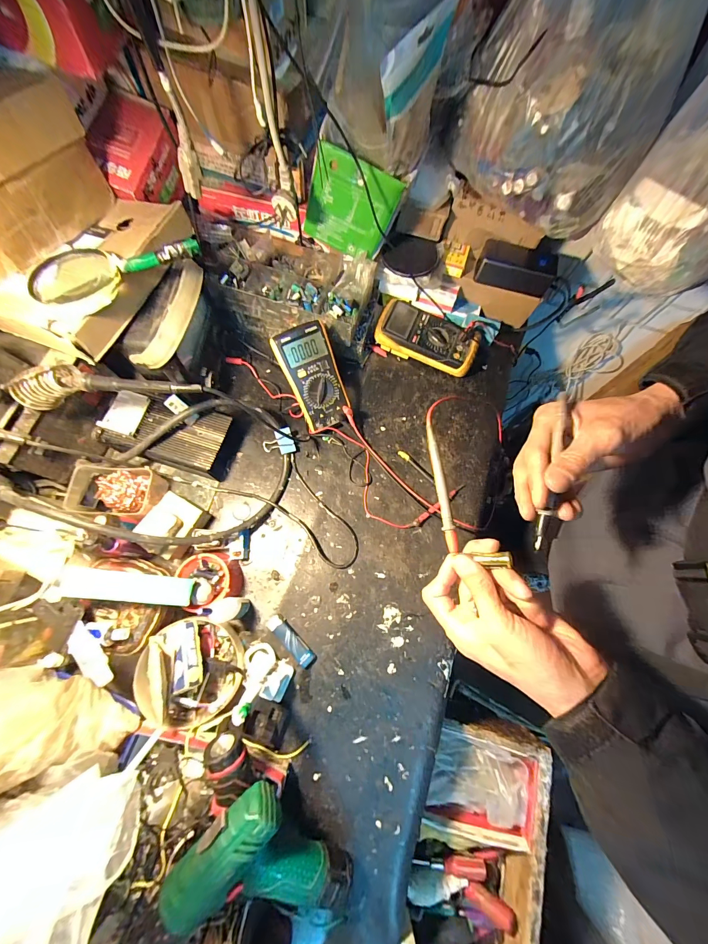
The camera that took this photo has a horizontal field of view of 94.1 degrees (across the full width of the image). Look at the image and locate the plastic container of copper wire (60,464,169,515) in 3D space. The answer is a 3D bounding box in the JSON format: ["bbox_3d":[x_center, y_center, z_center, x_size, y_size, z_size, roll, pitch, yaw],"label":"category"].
[{"bbox_3d":[-0.367,0.030,0.506,0.127,0.063,0.077,3,73,0],"label":"plastic container of copper wire"}]

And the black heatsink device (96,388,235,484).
[{"bbox_3d":[-0.299,-0.062,0.543,0.185,0.077,0.102,18,72,3],"label":"black heatsink device"}]

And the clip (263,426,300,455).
[{"bbox_3d":[-0.126,-0.050,0.569,0.061,0.026,0.043,-16,74,-6],"label":"clip"}]

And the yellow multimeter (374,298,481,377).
[{"bbox_3d":[0.141,-0.259,0.631,0.189,0.050,0.104,23,74,6],"label":"yellow multimeter"}]

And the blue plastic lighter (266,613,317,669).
[{"bbox_3d":[-0.091,0.245,0.480,0.088,0.011,0.025,42,76,11],"label":"blue plastic lighter"}]

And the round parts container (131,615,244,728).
[{"bbox_3d":[-0.225,0.269,0.443,0.135,0.056,0.130,0,73,-1],"label":"round parts container"}]

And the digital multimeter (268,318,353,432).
[{"bbox_3d":[-0.067,-0.156,0.552,0.085,0.037,0.164,-24,115,-9],"label":"digital multimeter"}]

